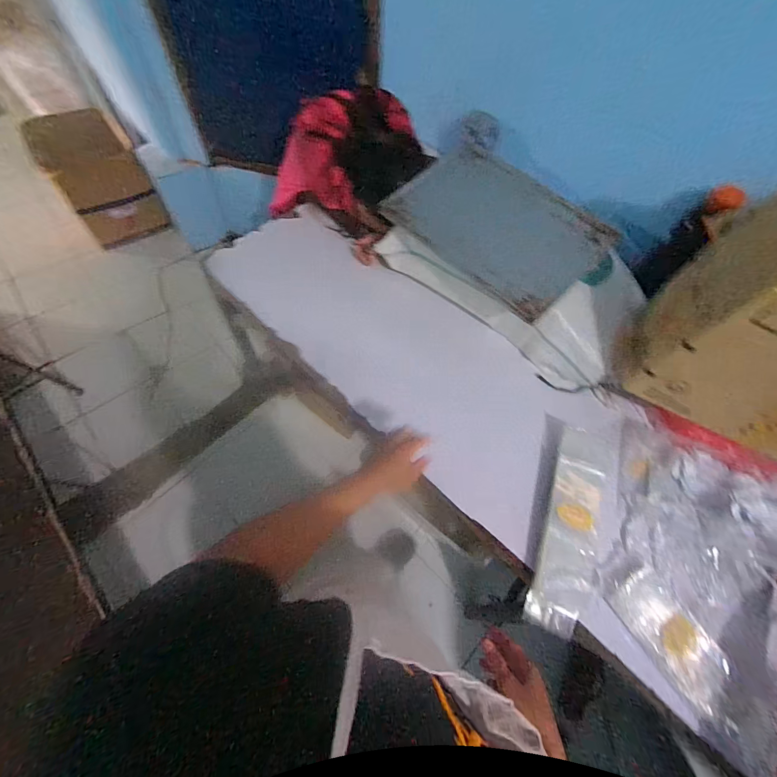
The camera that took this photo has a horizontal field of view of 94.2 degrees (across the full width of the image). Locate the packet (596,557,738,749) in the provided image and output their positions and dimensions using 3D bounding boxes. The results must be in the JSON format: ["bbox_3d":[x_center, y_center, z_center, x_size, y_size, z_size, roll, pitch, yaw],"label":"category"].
[{"bbox_3d":[0.482,0.425,0.615,0.104,0.024,0.264,-25,67,-15],"label":"packet"}]

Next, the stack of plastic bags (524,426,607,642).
[{"bbox_3d":[0.358,0.257,0.706,0.099,0.034,0.385,22,64,8],"label":"stack of plastic bags"}]

